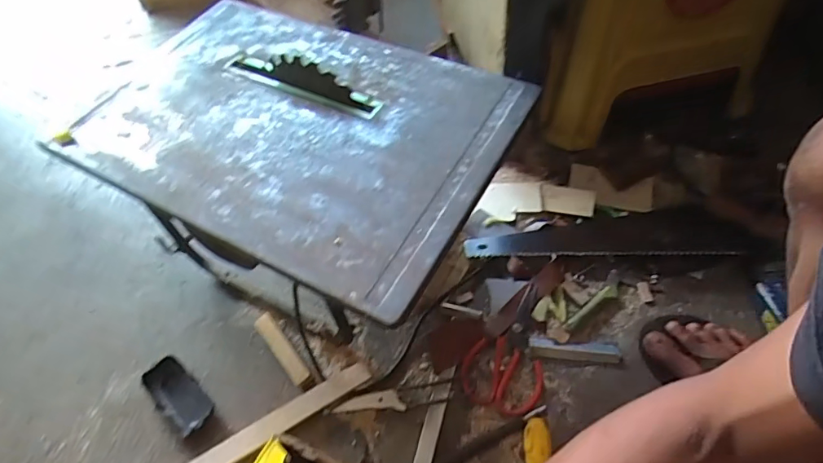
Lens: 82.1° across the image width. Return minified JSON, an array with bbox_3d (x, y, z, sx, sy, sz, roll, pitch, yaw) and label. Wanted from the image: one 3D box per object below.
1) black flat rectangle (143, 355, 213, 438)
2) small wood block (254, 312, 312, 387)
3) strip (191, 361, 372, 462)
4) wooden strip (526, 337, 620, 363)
[{"bbox_3d":[-0.299,0.211,0.609,0.104,0.026,0.050,31,63,24],"label":"black flat rectangle"},{"bbox_3d":[-0.171,0.157,0.631,0.027,0.021,0.120,-36,59,-19],"label":"small wood block"},{"bbox_3d":[-0.197,0.253,0.568,0.321,0.017,0.030,-28,57,-15],"label":"strip"},{"bbox_3d":[0.210,0.152,0.610,0.114,0.010,0.025,4,55,8],"label":"wooden strip"}]

